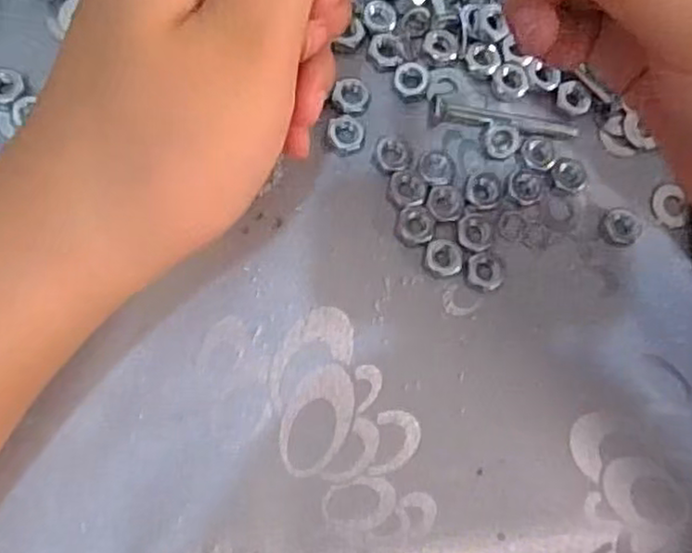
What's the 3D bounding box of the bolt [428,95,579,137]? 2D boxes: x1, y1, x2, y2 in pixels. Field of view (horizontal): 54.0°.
[{"bbox_3d":[0.058,-0.058,0.251,0.055,0.009,0.009,6,77,-7],"label":"bolt"}]

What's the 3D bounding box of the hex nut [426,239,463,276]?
[{"bbox_3d":[0.034,-0.007,0.236,0.013,0.004,0.013,-7,79,-10],"label":"hex nut"}]

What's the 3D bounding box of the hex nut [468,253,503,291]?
[{"bbox_3d":[0.049,-0.002,0.239,0.013,0.004,0.013,9,76,-7],"label":"hex nut"}]

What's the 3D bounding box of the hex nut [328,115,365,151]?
[{"bbox_3d":[0.000,-0.051,0.240,0.013,0.004,0.012,27,75,-2],"label":"hex nut"}]

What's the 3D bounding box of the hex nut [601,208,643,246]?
[{"bbox_3d":[0.102,-0.018,0.249,0.015,0.004,0.013,-38,85,-14],"label":"hex nut"}]

